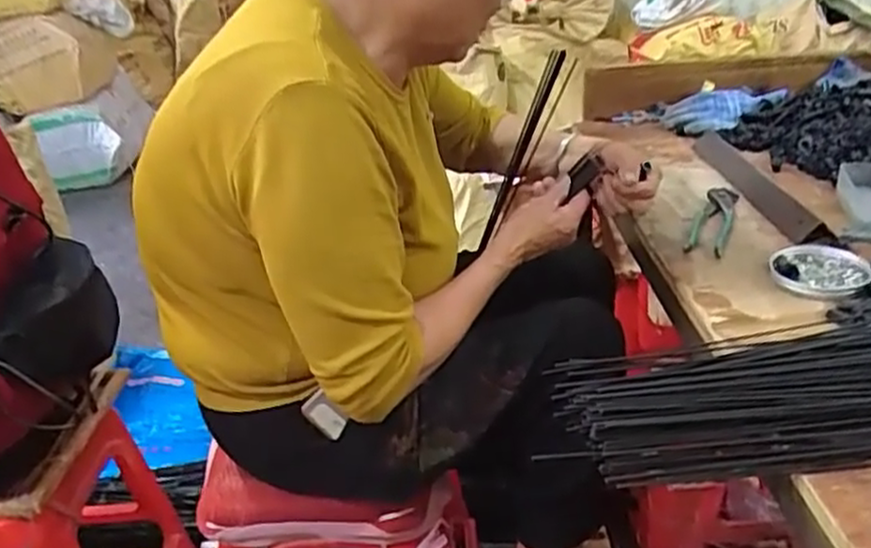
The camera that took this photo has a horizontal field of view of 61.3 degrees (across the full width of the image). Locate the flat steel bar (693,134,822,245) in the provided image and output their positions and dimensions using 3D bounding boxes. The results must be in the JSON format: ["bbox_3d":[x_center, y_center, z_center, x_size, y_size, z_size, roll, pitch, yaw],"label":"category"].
[{"bbox_3d":[0.402,-0.127,0.945,0.049,0.009,0.339,-6,29,-1],"label":"flat steel bar"}]

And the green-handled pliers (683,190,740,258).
[{"bbox_3d":[0.318,-0.062,0.840,0.040,0.014,0.149,10,33,24],"label":"green-handled pliers"}]

